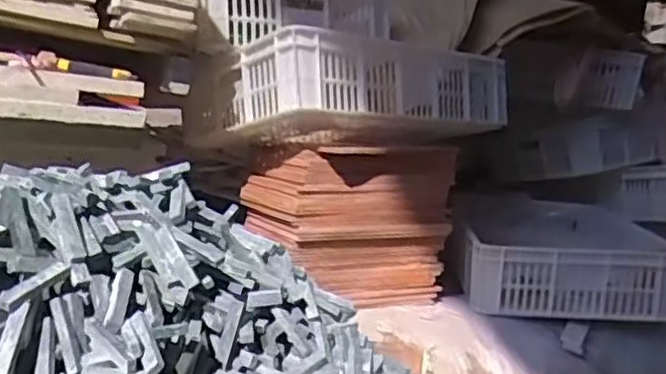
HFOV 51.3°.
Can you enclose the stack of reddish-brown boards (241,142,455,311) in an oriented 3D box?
[{"bbox_3d":[0.045,0.063,1.372,0.412,0.295,0.205,1,12,-25],"label":"stack of reddish-brown boards"}]

